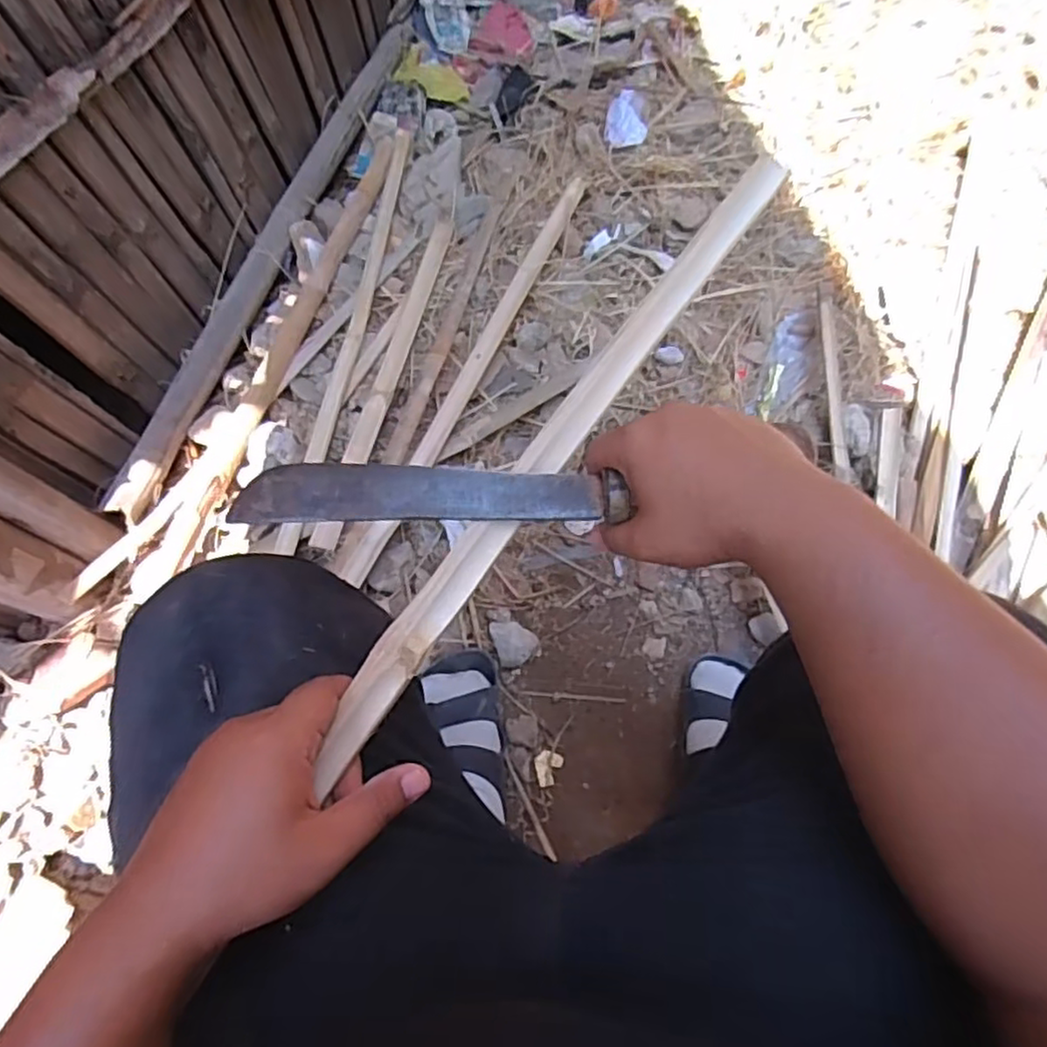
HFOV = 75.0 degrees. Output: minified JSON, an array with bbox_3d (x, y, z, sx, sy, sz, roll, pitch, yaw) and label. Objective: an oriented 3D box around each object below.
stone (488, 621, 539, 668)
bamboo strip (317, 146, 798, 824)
[{"bbox_3d":[-0.010,0.137,0.787,0.047,0.021,0.053,-20,65,-6],"label":"stone"},{"bbox_3d":[0.028,-0.055,0.417,0.024,0.016,0.470,33,76,14],"label":"bamboo strip"}]

